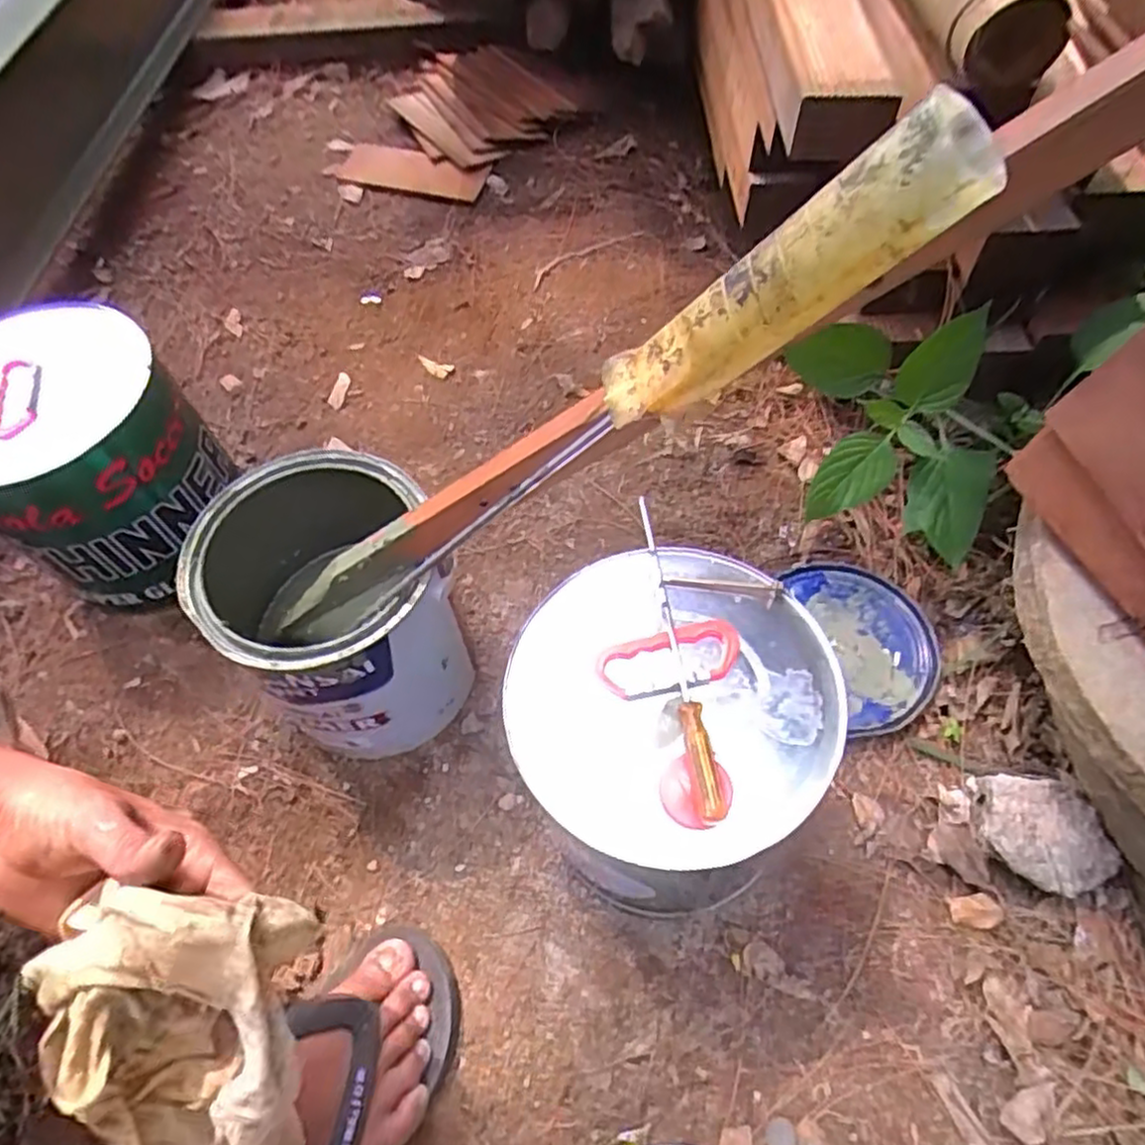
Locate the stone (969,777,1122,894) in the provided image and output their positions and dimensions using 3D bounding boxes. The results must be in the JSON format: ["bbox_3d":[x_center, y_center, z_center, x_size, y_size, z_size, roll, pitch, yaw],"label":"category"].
[{"bbox_3d":[0.333,0.185,0.516,0.086,0.034,0.077,4,61,4],"label":"stone"}]

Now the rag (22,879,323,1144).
[{"bbox_3d":[-0.186,0.199,0.319,0.117,0.088,0.103,0,61,2],"label":"rag"}]

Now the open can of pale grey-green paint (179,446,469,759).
[{"bbox_3d":[-0.170,0.036,0.563,0.156,0.202,0.165,-1,61,1],"label":"open can of pale grey-green paint"}]

